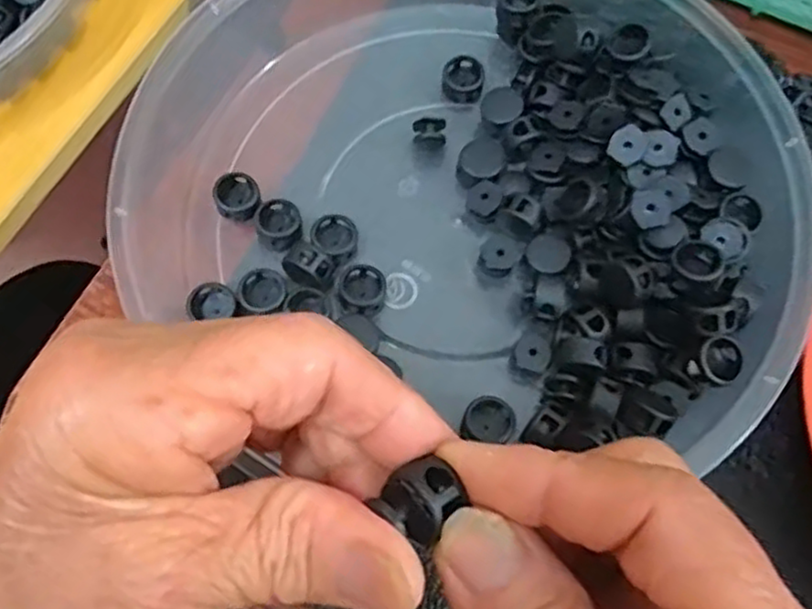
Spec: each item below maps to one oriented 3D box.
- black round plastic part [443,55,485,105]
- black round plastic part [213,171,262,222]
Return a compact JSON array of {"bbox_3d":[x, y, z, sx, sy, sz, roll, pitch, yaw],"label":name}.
[{"bbox_3d":[0.024,-0.093,0.300,0.017,0.011,0.019,9,70,4],"label":"black round plastic part"},{"bbox_3d":[-0.064,-0.040,0.274,0.017,0.010,0.019,-32,72,-10],"label":"black round plastic part"}]

